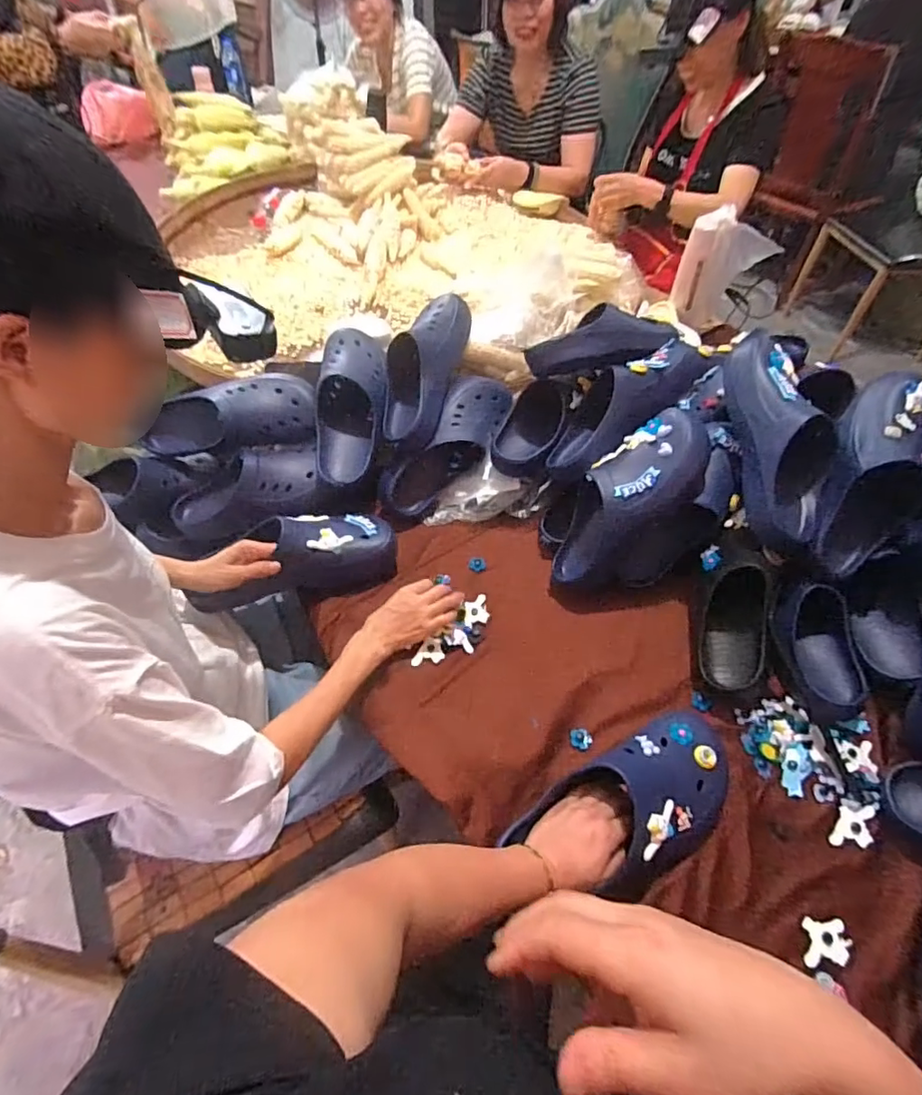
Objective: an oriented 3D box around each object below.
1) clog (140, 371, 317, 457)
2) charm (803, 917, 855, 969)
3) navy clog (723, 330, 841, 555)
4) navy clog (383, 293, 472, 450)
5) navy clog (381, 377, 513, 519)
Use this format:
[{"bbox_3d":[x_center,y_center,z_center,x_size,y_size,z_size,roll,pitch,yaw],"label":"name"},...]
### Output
[{"bbox_3d":[-0.376,-0.208,0.883,0.276,0.084,0.113,-11,51,-10],"label":"clog"},{"bbox_3d":[0.372,0.403,0.557,0.047,0.006,0.042,3,50,2],"label":"charm"},{"bbox_3d":[0.428,-0.145,0.716,0.114,0.091,0.296,-7,82,-6],"label":"navy clog"},{"bbox_3d":[-0.061,-0.299,0.879,0.100,0.082,0.282,16,81,13],"label":"navy clog"},{"bbox_3d":[-0.021,-0.170,0.903,0.102,0.089,0.287,37,85,27],"label":"navy clog"}]

